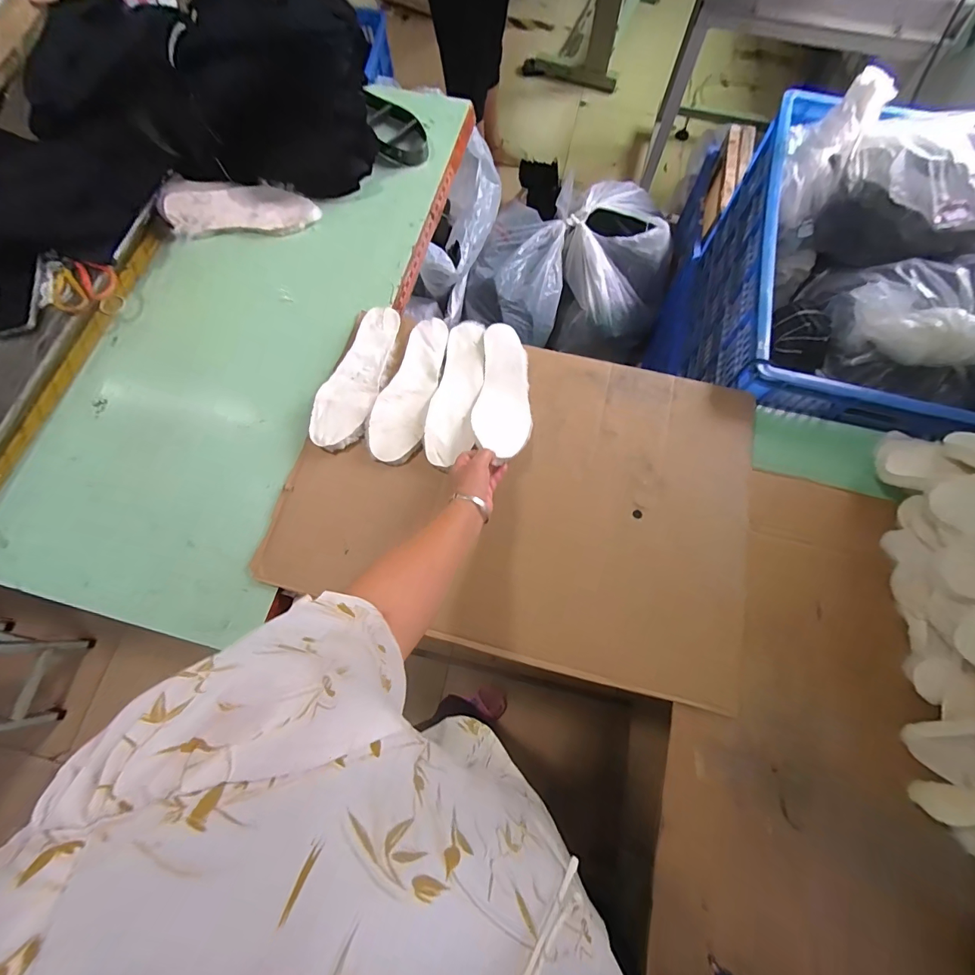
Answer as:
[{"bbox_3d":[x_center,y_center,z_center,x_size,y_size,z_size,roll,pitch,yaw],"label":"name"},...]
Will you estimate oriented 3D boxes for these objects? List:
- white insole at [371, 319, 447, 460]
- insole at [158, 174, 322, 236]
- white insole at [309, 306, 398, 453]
[{"bbox_3d":[-0.127,-0.171,0.705,0.087,0.016,0.266,11,72,5],"label":"white insole"},{"bbox_3d":[-0.478,-0.534,0.828,0.276,0.020,0.100,5,100,-6],"label":"insole"},{"bbox_3d":[-0.213,-0.188,0.713,0.087,0.010,0.270,19,74,4],"label":"white insole"}]

